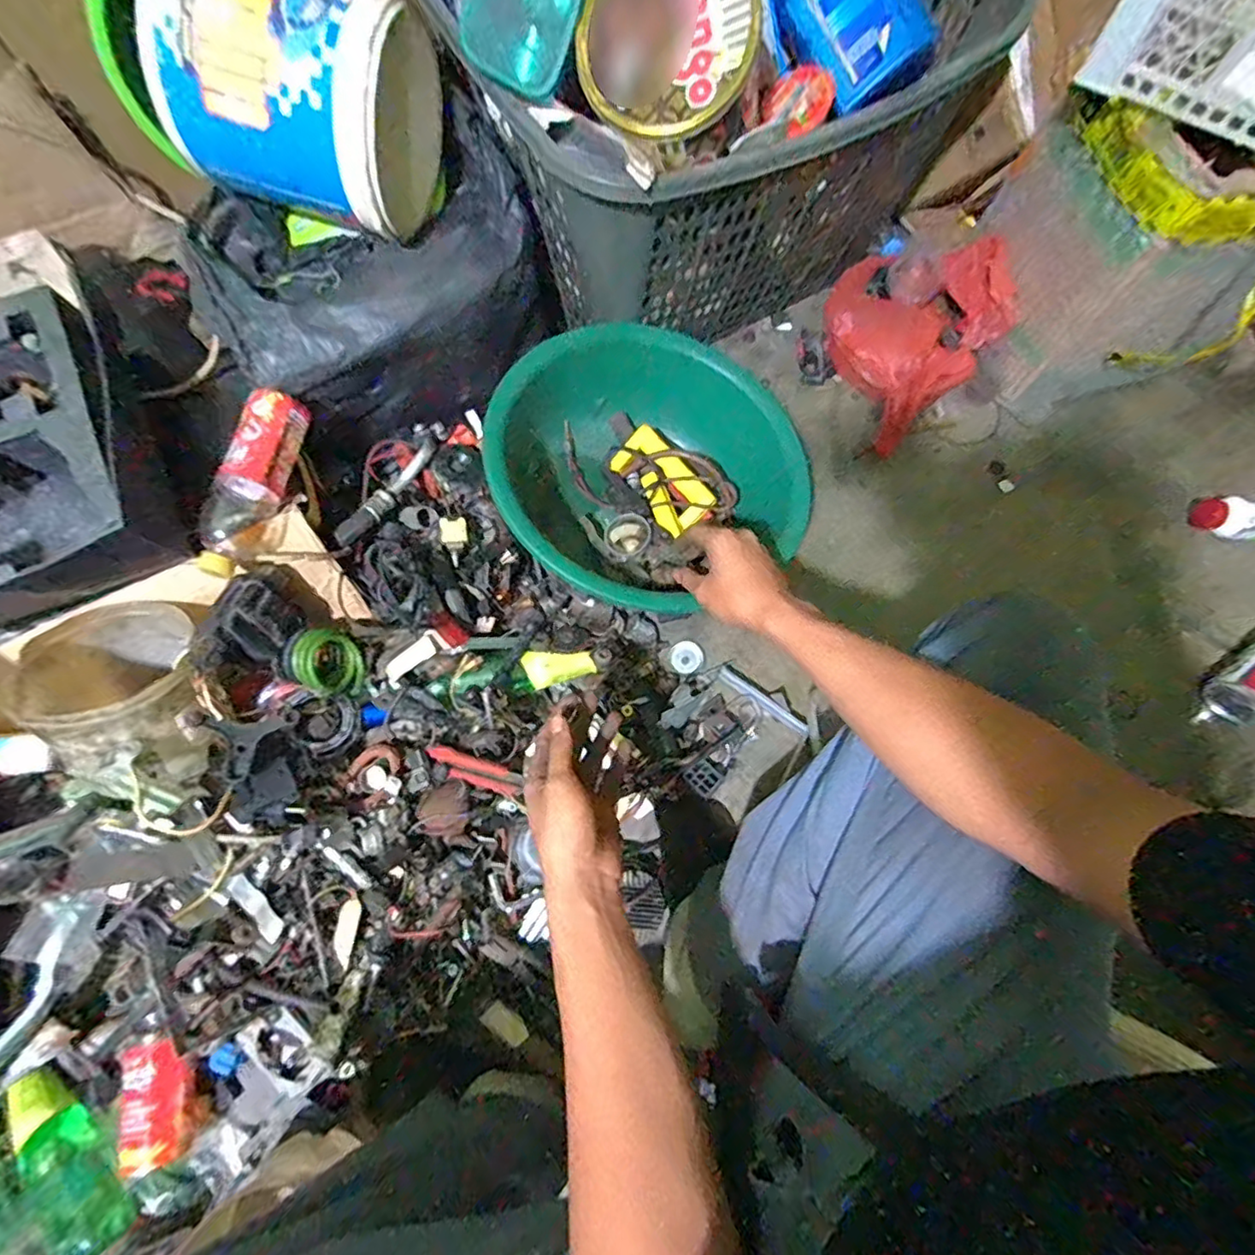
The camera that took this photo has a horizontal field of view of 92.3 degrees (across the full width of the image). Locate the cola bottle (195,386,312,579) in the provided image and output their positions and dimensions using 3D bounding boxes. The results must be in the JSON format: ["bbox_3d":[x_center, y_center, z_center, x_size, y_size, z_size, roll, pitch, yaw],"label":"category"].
[{"bbox_3d":[-0.373,-0.141,0.604,0.054,0.055,0.190,15,75,3],"label":"cola bottle"}]

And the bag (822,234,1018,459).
[{"bbox_3d":[0.394,-0.417,0.827,0.200,0.121,0.259,-24,76,-7],"label":"bag"}]

